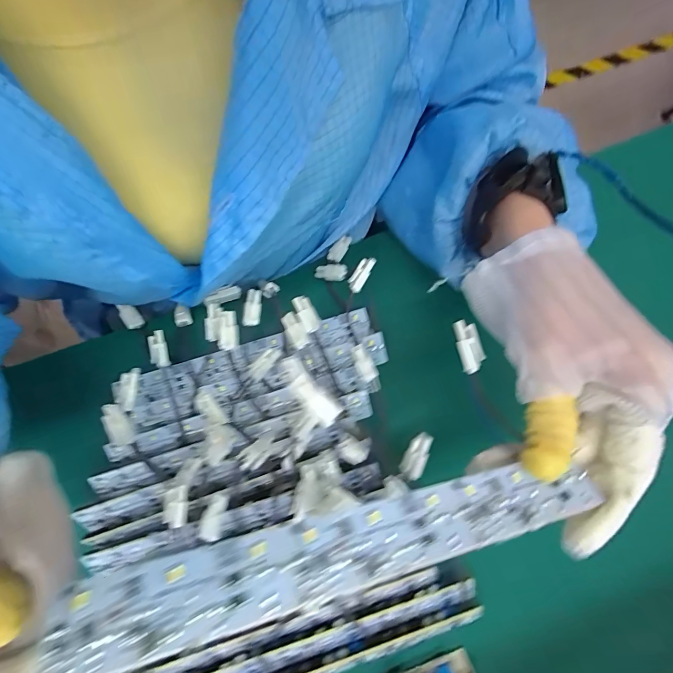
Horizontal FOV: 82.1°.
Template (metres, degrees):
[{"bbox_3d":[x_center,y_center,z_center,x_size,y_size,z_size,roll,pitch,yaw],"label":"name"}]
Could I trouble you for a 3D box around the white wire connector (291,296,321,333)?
[{"bbox_3d":[-0.020,-0.015,0.262,0.012,0.004,0.026,-28,79,-7],"label":"white wire connector"}]

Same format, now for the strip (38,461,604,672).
[{"bbox_3d":[0.013,0.068,0.131,0.182,0.004,0.024,-5,45,-21],"label":"strip"}]

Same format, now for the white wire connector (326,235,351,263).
[{"bbox_3d":[0.003,-0.072,0.317,0.012,0.004,0.026,36,79,7],"label":"white wire connector"}]

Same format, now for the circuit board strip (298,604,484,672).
[{"bbox_3d":[-0.002,0.204,0.238,0.195,0.010,0.010,-17,78,-5],"label":"circuit board strip"}]

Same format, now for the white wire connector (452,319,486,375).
[{"bbox_3d":[0.068,0.005,0.197,0.011,0.005,0.027,-9,77,-3],"label":"white wire connector"}]

